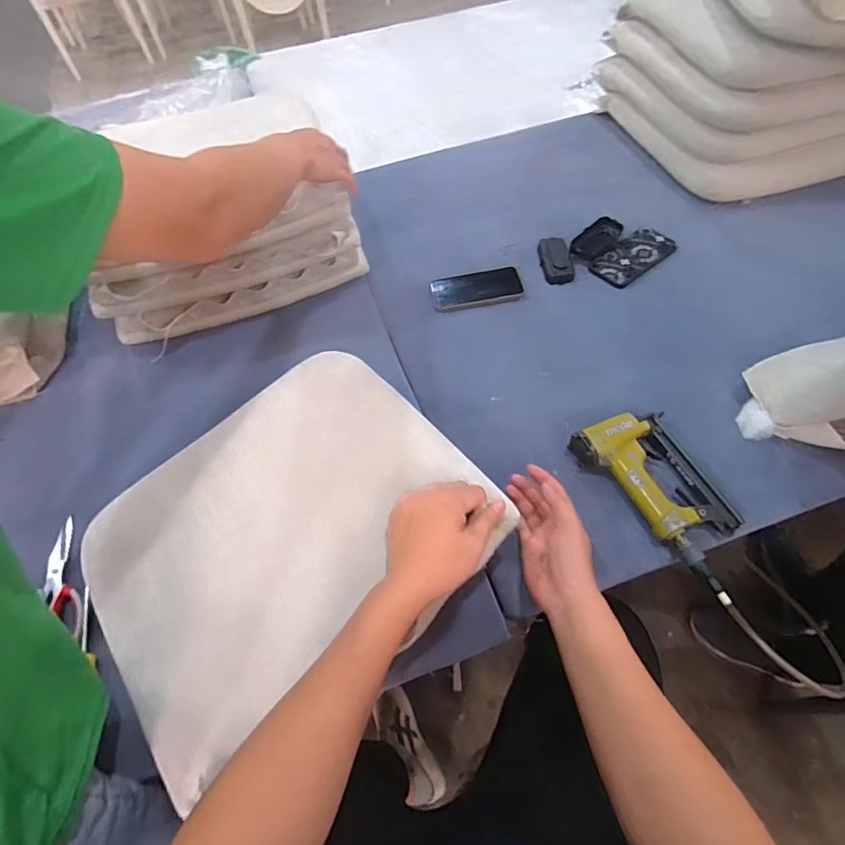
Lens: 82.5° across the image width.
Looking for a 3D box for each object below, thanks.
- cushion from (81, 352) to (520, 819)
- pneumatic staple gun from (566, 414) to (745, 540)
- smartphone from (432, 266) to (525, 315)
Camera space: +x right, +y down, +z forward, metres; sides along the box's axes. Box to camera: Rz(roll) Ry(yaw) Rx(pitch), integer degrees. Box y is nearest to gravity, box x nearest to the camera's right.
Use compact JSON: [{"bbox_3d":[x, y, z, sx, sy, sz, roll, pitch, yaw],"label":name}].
[{"bbox_3d":[-0.171,0.122,0.567,0.429,0.059,0.358,-36,62,-17],"label":"cushion"},{"bbox_3d":[0.298,0.073,0.624,0.129,0.038,0.189,-23,59,-10],"label":"pneumatic staple gun"},{"bbox_3d":[0.096,-0.236,0.849,0.155,0.010,0.082,-11,61,0],"label":"smartphone"}]

